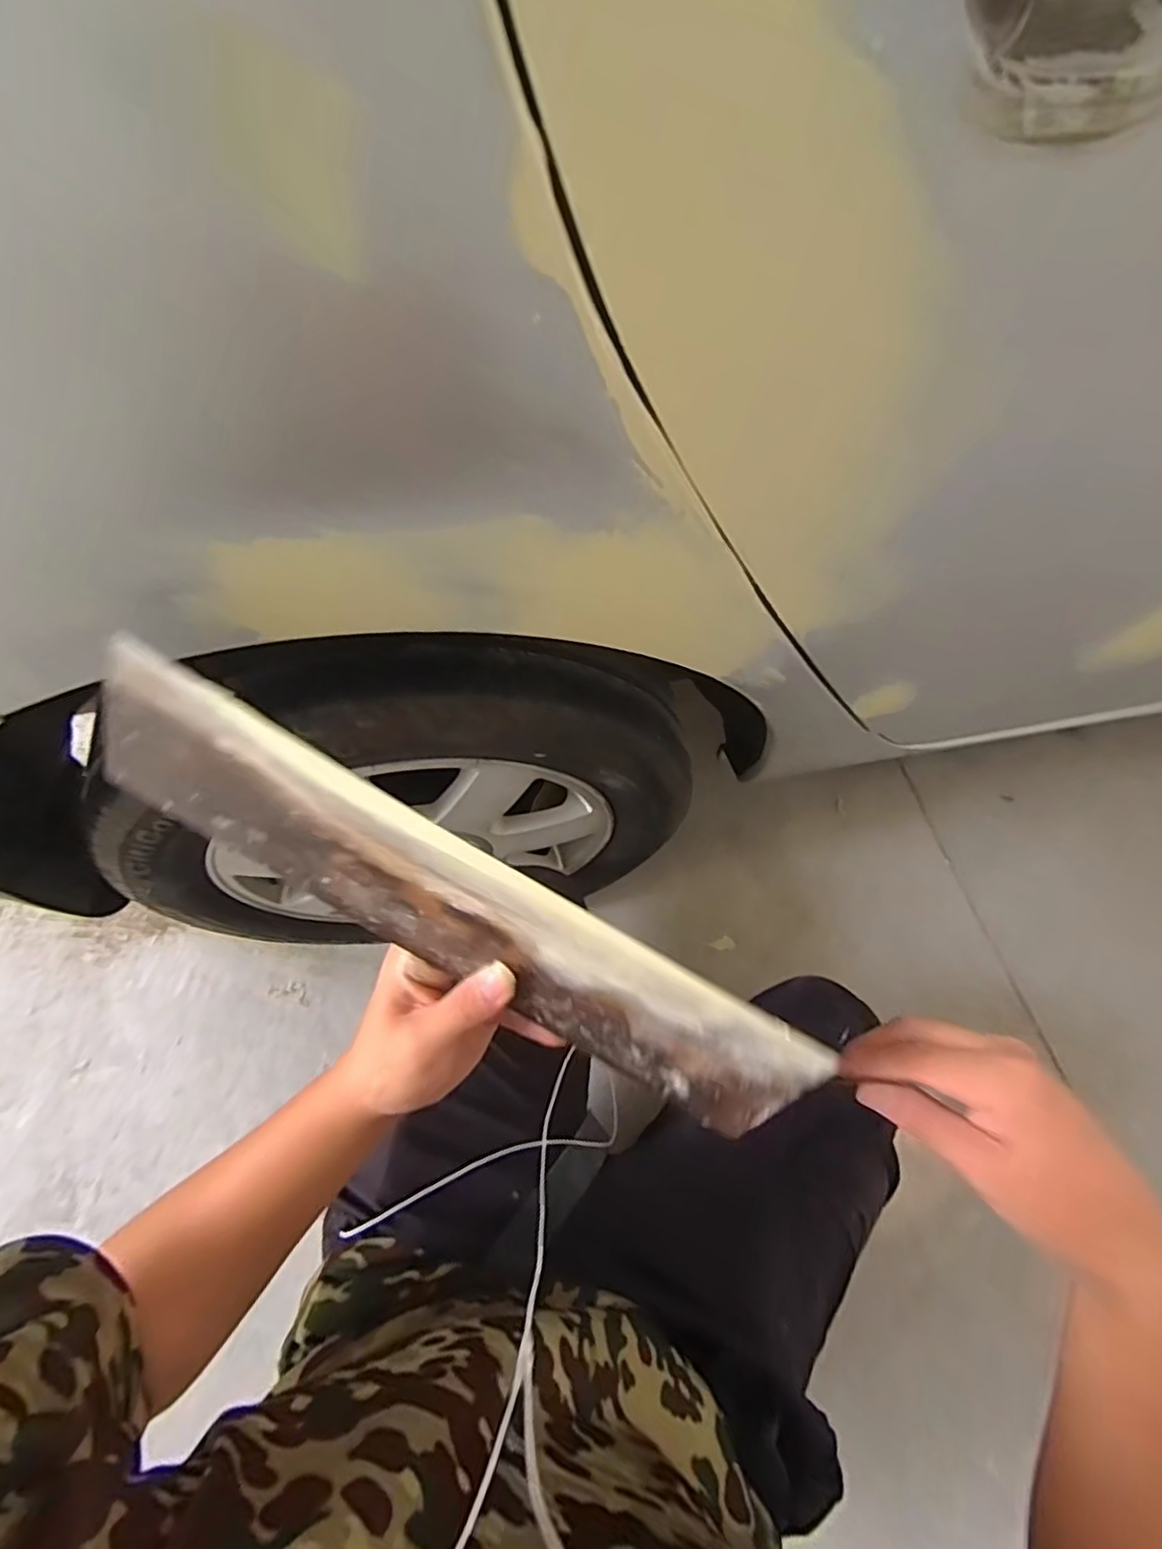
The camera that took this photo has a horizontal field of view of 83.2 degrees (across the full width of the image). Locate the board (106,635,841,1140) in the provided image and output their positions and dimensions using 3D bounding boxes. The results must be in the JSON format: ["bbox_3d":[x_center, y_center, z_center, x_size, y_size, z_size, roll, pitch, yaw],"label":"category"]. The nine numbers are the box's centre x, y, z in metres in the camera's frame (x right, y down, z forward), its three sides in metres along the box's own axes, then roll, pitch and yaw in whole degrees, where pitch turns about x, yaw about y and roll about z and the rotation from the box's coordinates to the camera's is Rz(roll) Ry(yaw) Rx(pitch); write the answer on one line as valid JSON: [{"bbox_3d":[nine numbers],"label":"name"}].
[{"bbox_3d":[-0.058,0.066,0.313,0.365,0.085,0.006,31,36,-3],"label":"board"}]

